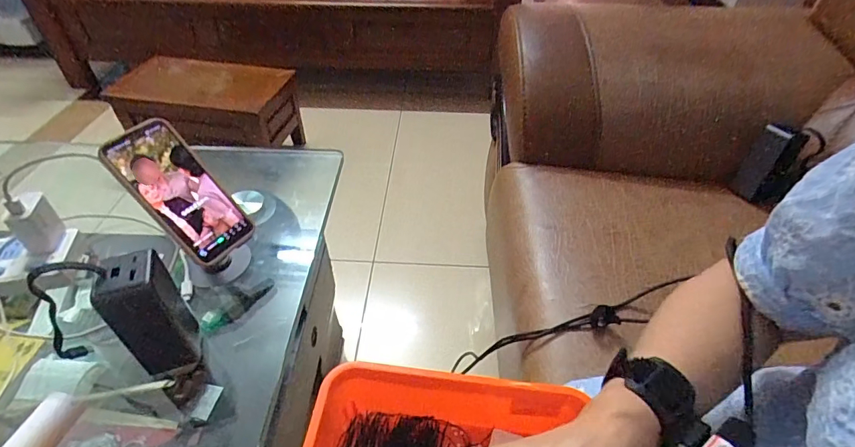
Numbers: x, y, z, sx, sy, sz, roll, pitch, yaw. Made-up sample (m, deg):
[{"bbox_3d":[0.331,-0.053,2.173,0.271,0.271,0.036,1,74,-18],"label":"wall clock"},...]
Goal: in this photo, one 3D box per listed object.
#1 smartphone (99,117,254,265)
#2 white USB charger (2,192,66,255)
[{"bbox_3d":[-0.276,-0.037,0.508,0.169,0.012,0.080,52,53,-9],"label":"smartphone"},{"bbox_3d":[-0.466,-0.002,0.542,0.025,0.062,0.052,3,44,2],"label":"white USB charger"}]

